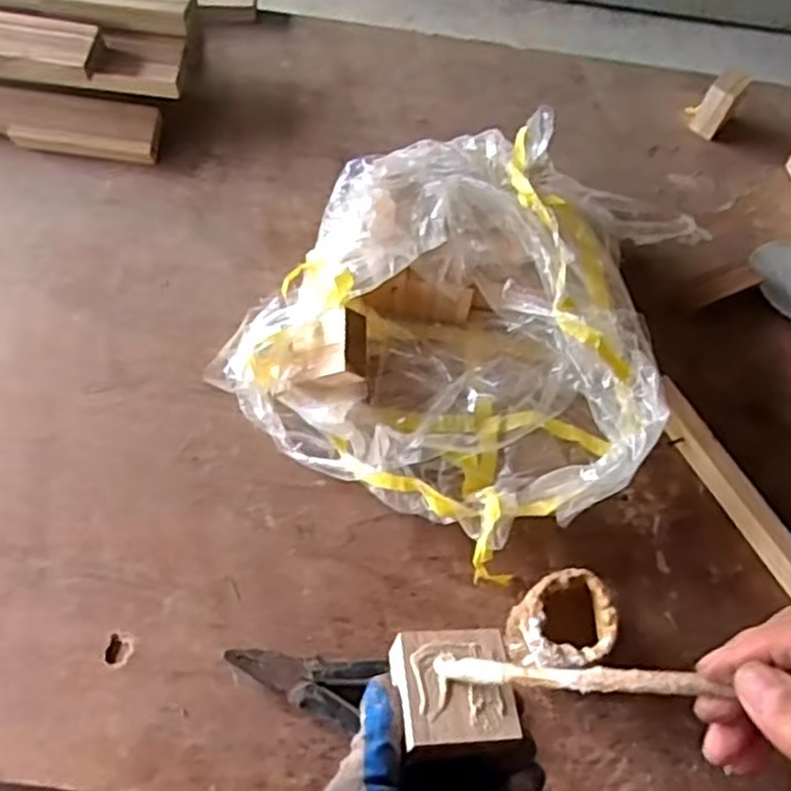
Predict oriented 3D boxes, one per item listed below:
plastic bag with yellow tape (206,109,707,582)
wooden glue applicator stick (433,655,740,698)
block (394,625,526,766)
[{"bbox_3d":[0.073,-0.061,0.645,0.331,0.122,0.342,33,67,13],"label":"plastic bag with yellow tape"},{"bbox_3d":[0.123,0.125,0.327,0.261,0.009,0.012,-15,55,40],"label":"wooden glue applicator stick"},{"bbox_3d":[0.031,0.166,0.418,0.062,0.030,0.063,-1,52,-15],"label":"block"}]

